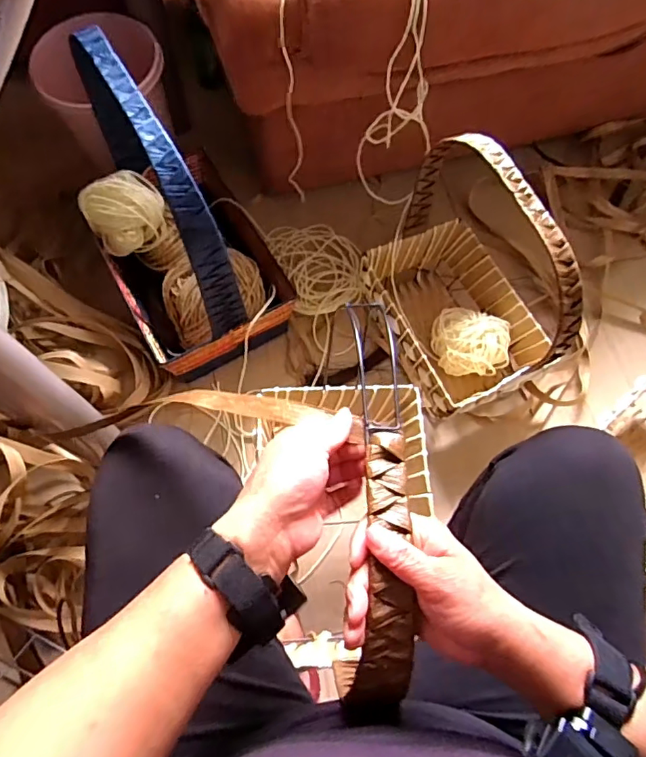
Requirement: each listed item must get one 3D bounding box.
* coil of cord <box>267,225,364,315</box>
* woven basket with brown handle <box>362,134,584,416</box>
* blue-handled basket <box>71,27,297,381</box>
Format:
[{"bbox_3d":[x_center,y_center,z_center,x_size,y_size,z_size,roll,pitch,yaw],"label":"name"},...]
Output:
[{"bbox_3d":[-0.008,-0.259,1.118,0.177,0.030,0.263,-19,68,-10],"label":"coil of cord"},{"bbox_3d":[0.243,-0.154,0.864,0.227,0.420,0.358,-24,69,-12],"label":"woven basket with brown handle"},{"bbox_3d":[-0.260,-0.289,0.869,0.268,0.453,0.442,-29,70,-14],"label":"blue-handled basket"}]

